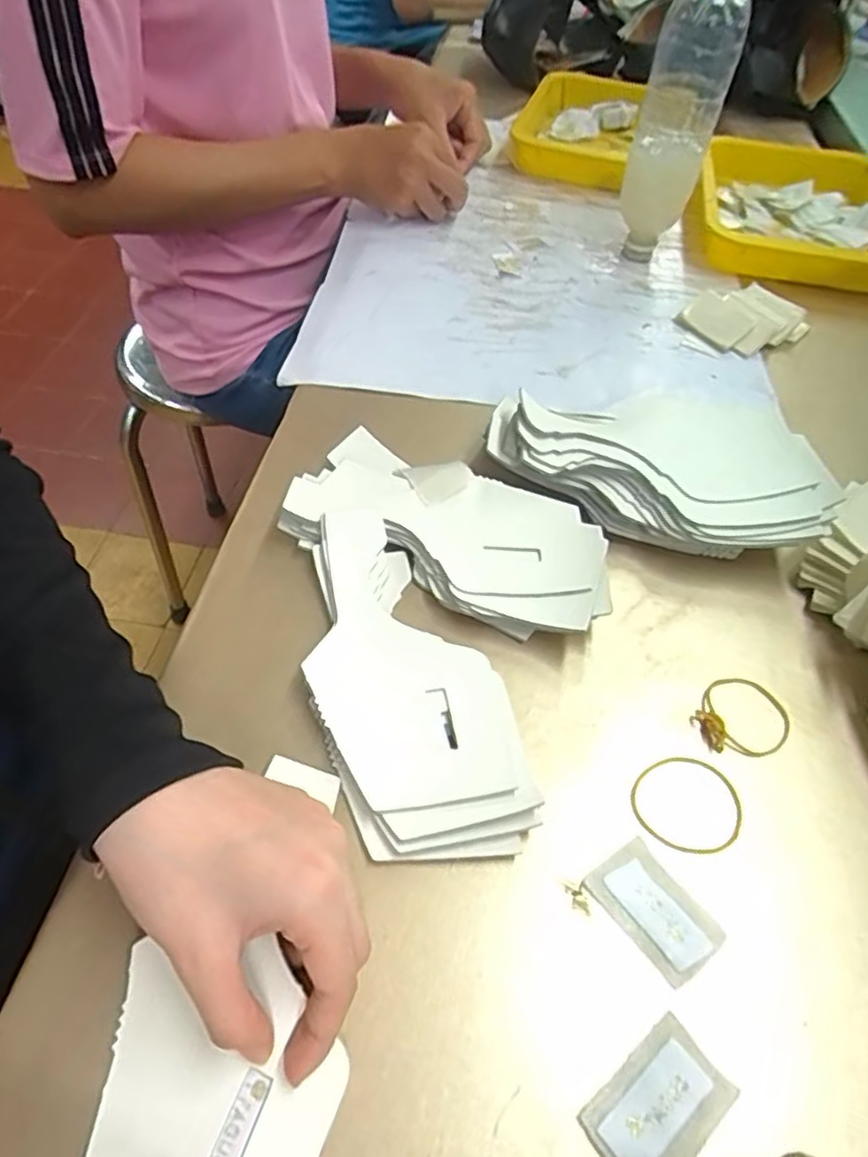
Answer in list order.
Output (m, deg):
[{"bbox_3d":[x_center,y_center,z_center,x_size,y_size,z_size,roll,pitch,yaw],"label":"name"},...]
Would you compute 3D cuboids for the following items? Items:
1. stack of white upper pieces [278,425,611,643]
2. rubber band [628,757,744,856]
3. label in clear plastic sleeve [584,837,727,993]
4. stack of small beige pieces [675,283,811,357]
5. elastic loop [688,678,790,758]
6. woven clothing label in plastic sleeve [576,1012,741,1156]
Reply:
[{"bbox_3d":[0.010,-0.030,0.414,0.198,0.024,0.095,24,55,15],"label":"stack of white upper pieces"},{"bbox_3d":[0.123,0.109,0.326,0.052,0.004,0.048,1,52,-2],"label":"rubber band"},{"bbox_3d":[0.097,0.144,0.295,0.035,0.004,0.052,-29,59,-23],"label":"label in clear plastic sleeve"},{"bbox_3d":[0.263,-0.220,0.574,0.086,0.021,0.082,-33,60,-25],"label":"stack of small beige pieces"},{"bbox_3d":[0.162,0.072,0.352,0.043,0.006,0.047,32,57,21],"label":"elastic loop"},{"bbox_3d":[0.084,0.198,0.253,0.054,0.008,0.034,-32,60,-25],"label":"woven clothing label in plastic sleeve"}]

